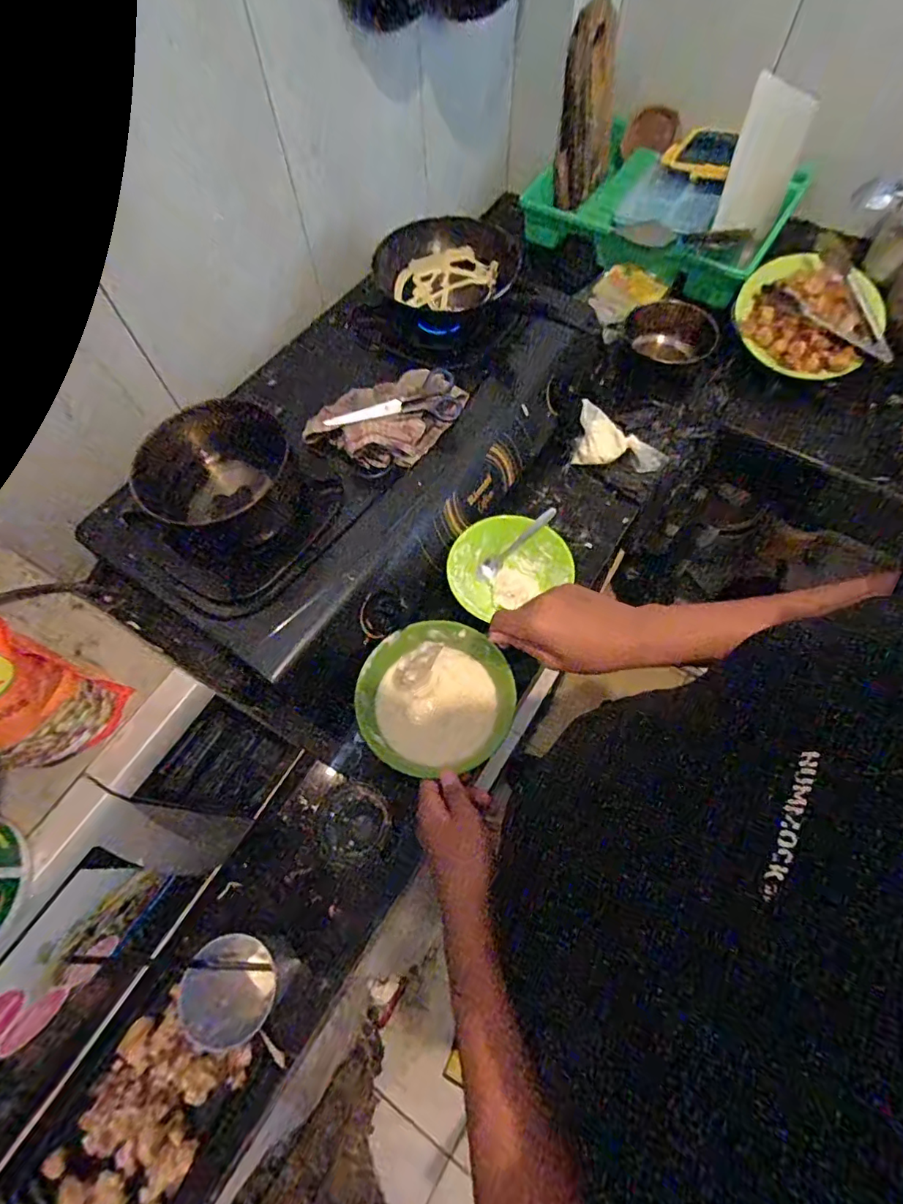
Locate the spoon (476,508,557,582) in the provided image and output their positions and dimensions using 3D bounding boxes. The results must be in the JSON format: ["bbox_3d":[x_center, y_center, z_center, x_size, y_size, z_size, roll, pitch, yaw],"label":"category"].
[{"bbox_3d":[0.086,-0.074,0.691,0.127,0.035,0.027,-41,68,11],"label":"spoon"}]

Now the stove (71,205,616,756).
[{"bbox_3d":[-0.033,-0.284,0.736,0.362,0.119,0.839,32,69,15],"label":"stove"}]

